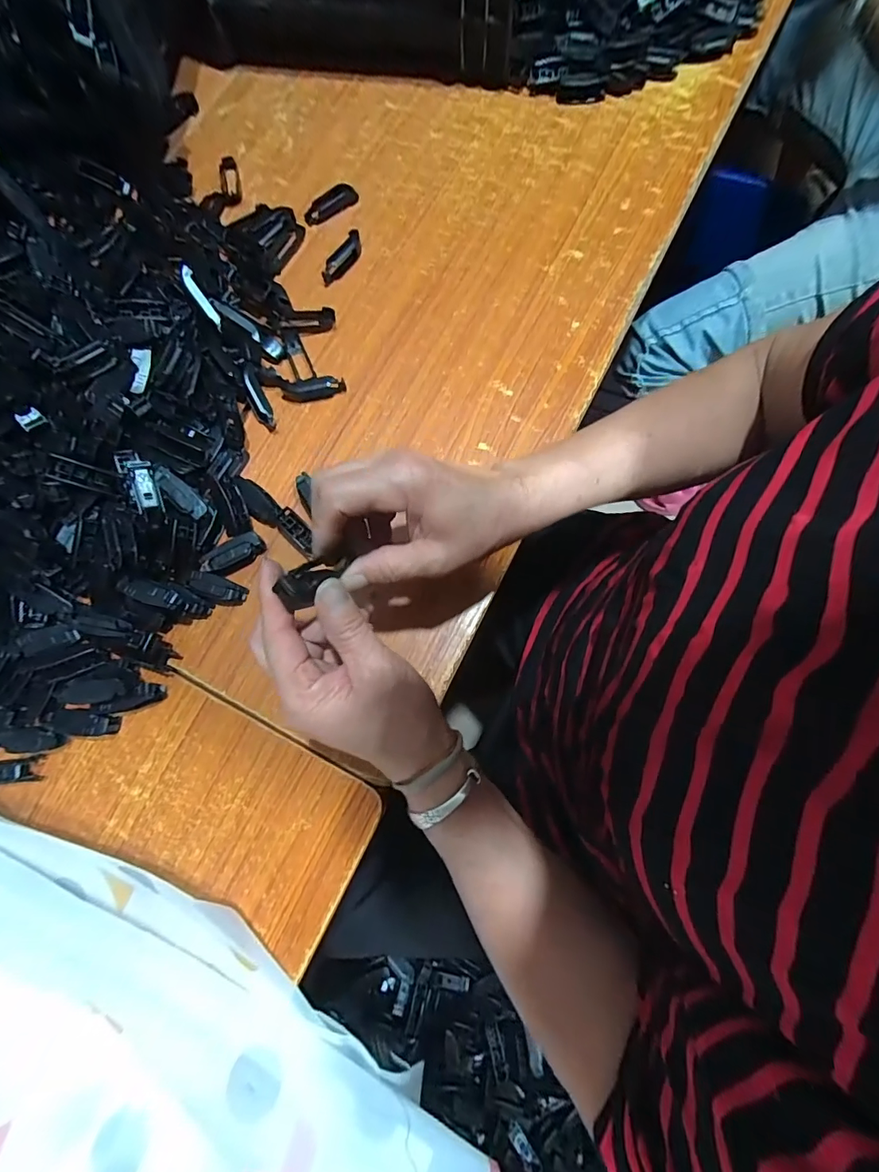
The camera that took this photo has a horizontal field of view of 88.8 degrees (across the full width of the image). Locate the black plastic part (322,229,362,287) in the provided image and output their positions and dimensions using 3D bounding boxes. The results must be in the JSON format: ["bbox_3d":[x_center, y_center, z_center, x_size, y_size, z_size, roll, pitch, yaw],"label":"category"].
[{"bbox_3d":[-0.090,-0.308,0.420,0.014,0.014,0.055,32,80,8],"label":"black plastic part"}]

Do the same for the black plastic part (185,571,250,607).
[{"bbox_3d":[-0.176,0.003,0.354,0.044,0.016,0.020,20,78,-7],"label":"black plastic part"}]

